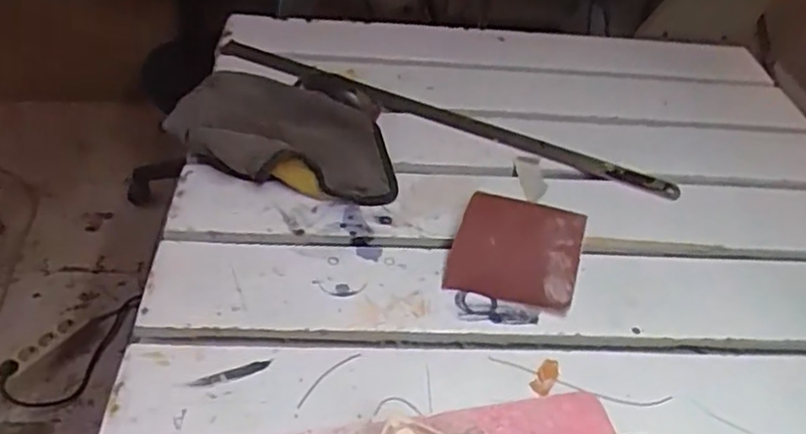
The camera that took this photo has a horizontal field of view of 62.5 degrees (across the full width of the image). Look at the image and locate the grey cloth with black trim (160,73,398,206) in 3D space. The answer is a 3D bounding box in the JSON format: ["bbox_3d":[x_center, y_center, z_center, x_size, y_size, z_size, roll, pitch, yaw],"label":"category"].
[{"bbox_3d":[-0.116,-0.081,0.633,0.216,0.047,0.152,3,42,-4],"label":"grey cloth with black trim"}]

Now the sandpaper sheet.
[{"bbox_3d":[0.095,0.021,0.552,0.102,0.042,0.104,15,42,8],"label":"sandpaper sheet"}]

